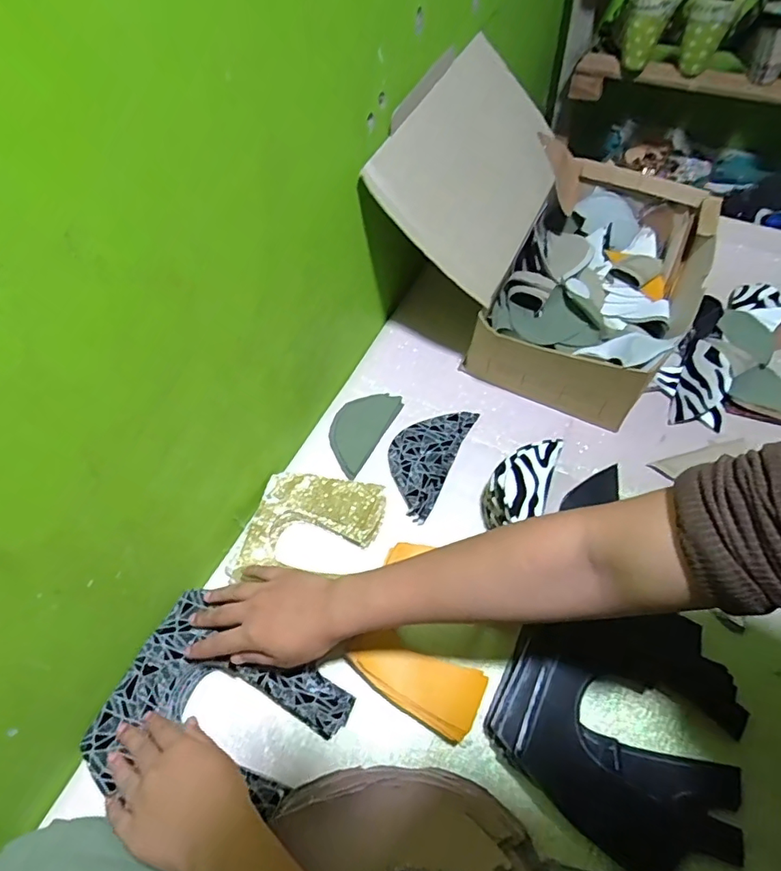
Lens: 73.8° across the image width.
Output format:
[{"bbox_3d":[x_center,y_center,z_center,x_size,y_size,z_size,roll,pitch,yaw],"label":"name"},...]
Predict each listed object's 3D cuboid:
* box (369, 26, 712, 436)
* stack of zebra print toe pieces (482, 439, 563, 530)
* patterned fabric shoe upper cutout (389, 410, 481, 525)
[{"bbox_3d":[0.181,-0.241,0.631,0.342,0.235,0.322,21,61,16],"label":"box"},{"bbox_3d":[0.131,0.056,0.538,0.059,0.070,0.102,19,60,15],"label":"stack of zebra print toe pieces"},{"bbox_3d":[0.037,0.022,0.597,0.071,0.011,0.141,22,61,17],"label":"patterned fabric shoe upper cutout"}]

